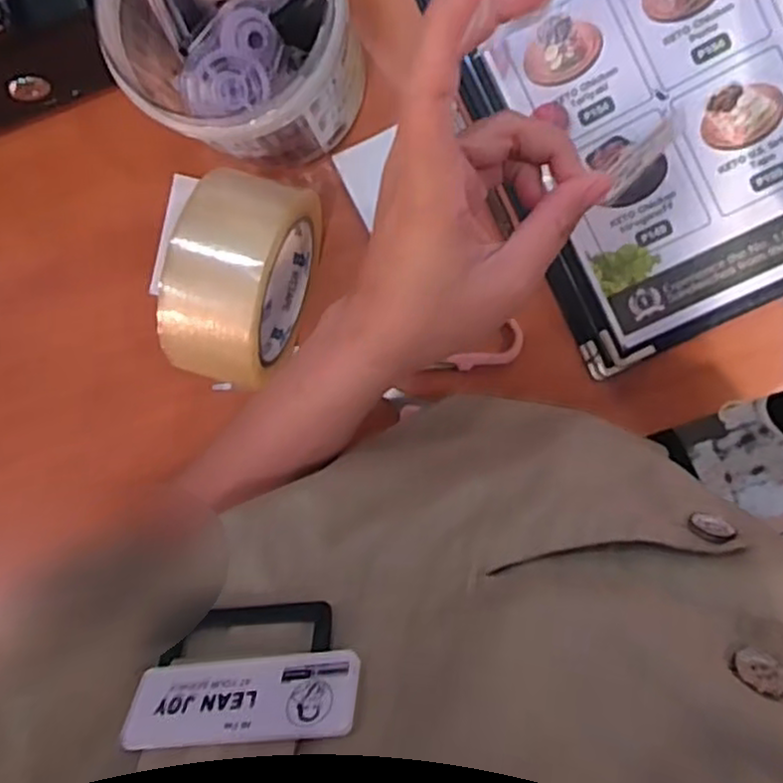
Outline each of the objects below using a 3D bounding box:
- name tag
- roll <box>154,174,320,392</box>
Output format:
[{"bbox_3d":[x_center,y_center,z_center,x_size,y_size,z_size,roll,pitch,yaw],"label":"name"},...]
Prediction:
[{"bbox_3d":[-0.047,0.095,0.222,0.074,0.026,0.004,-10,131,13],"label":"name tag"},{"bbox_3d":[-0.075,-0.059,0.380,0.050,0.115,0.100,13,96,6],"label":"roll"}]

